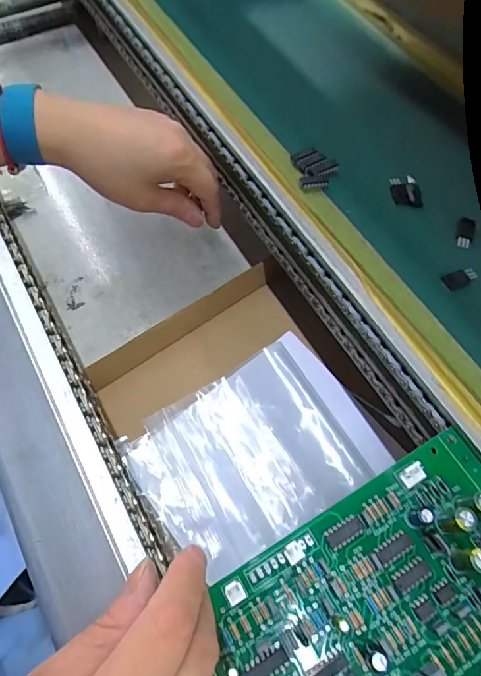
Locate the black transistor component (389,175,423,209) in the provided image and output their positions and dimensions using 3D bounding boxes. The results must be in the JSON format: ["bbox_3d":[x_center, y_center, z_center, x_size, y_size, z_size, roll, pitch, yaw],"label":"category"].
[{"bbox_3d":[0.111,-0.099,0.295,0.018,0.009,0.024,-1,64,-1],"label":"black transistor component"}]

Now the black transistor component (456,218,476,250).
[{"bbox_3d":[0.144,-0.068,0.283,0.011,0.004,0.022,19,66,9],"label":"black transistor component"}]

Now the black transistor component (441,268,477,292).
[{"bbox_3d":[0.133,-0.035,0.267,0.020,0.006,0.009,-20,66,-10],"label":"black transistor component"}]

